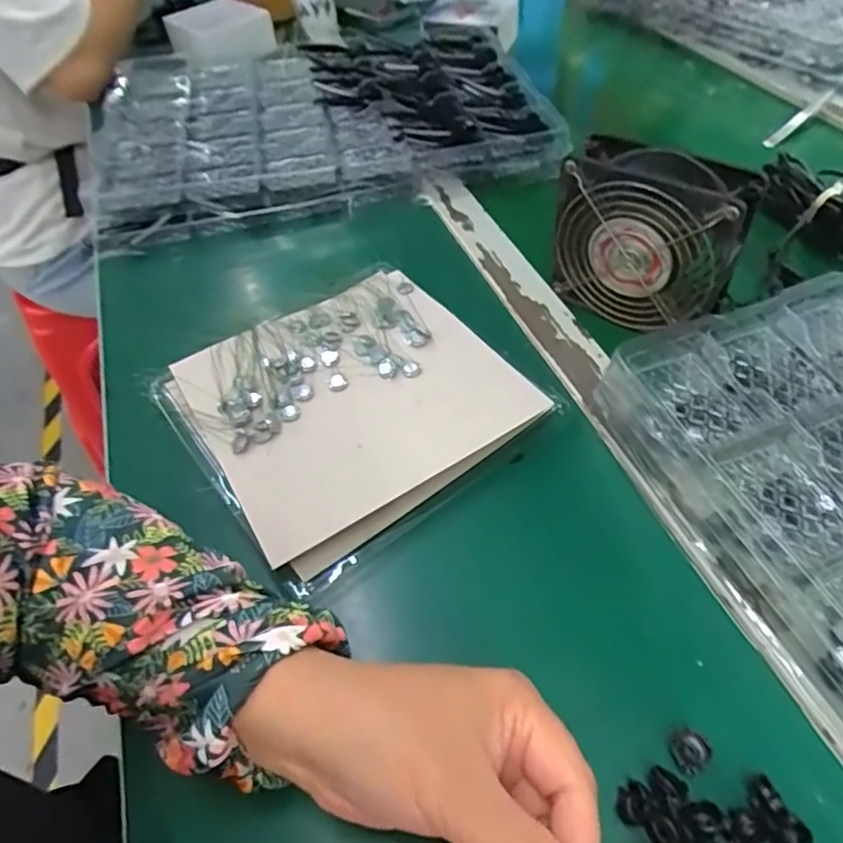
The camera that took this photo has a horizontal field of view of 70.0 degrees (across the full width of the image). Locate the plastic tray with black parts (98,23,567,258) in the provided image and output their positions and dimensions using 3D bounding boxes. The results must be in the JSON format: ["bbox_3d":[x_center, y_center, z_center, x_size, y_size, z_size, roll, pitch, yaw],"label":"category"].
[{"bbox_3d":[-0.111,-0.333,0.637,0.423,0.046,0.333,-14,50,-7],"label":"plastic tray with black parts"}]

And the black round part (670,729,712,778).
[{"bbox_3d":[0.118,0.145,0.265,0.015,0.007,0.015,-2,50,3],"label":"black round part"}]

